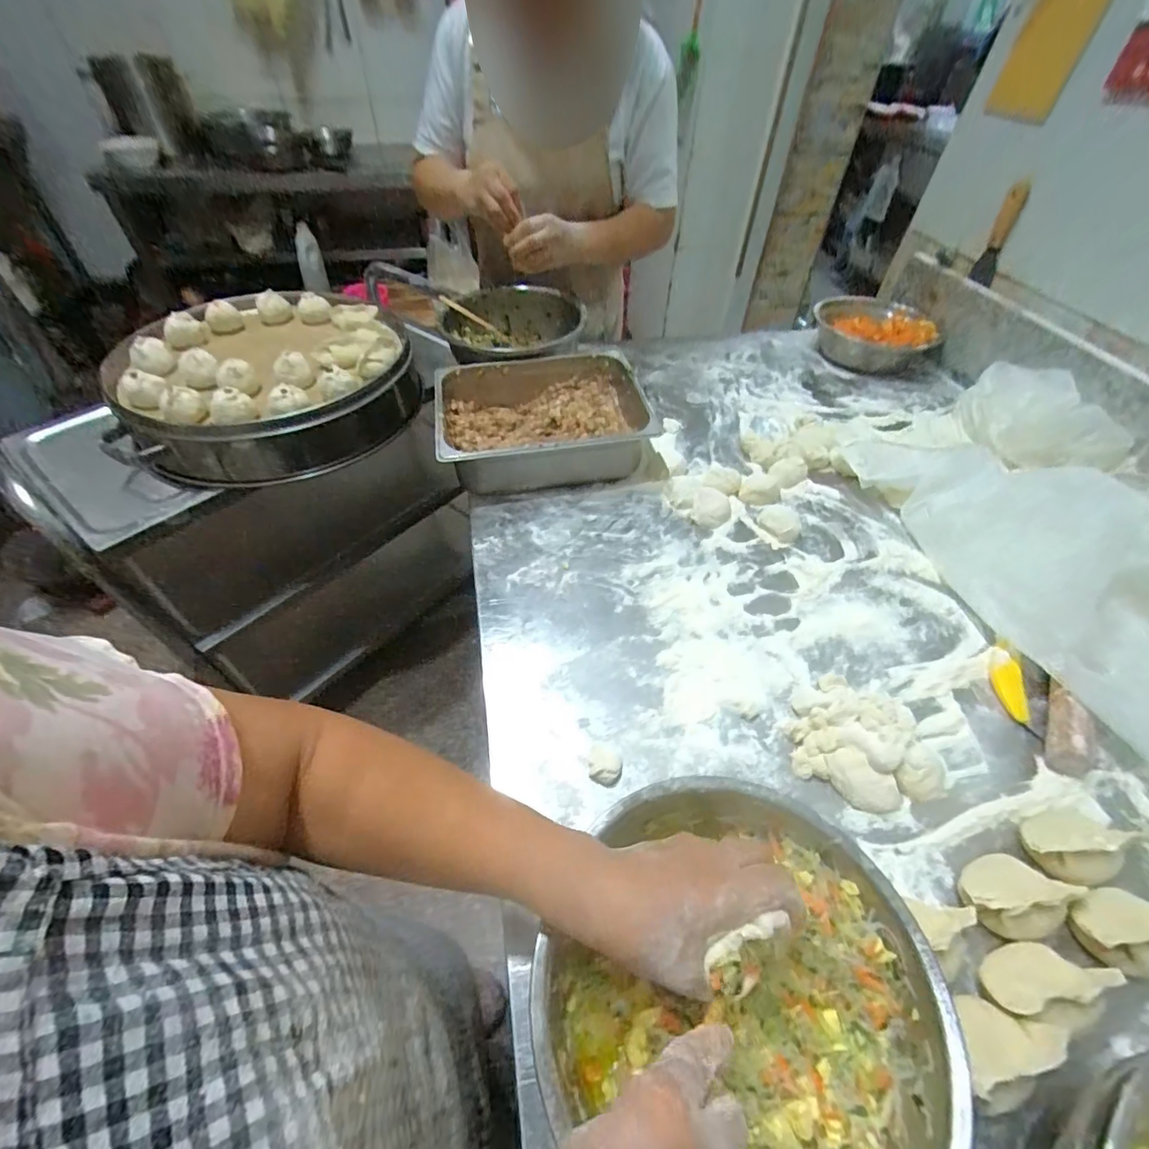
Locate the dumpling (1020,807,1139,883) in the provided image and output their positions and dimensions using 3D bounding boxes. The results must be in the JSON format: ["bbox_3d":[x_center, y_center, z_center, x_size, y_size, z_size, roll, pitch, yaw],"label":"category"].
[{"bbox_3d":[0.440,0.239,0.448,0.086,0.043,0.057,-11,51,-9],"label":"dumpling"}]

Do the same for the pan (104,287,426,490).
[{"bbox_3d":[-0.518,-0.351,0.918,0.435,0.146,0.403,1,49,-1],"label":"pan"}]

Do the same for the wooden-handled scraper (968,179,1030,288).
[{"bbox_3d":[0.796,-0.625,0.954,0.047,0.177,0.023,28,55,21],"label":"wooden-handled scraper"}]

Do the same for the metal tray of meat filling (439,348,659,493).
[{"bbox_3d":[-0.045,-0.242,0.816,0.325,0.097,0.256,-7,50,-6],"label":"metal tray of meat filling"}]

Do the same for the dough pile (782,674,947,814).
[{"bbox_3d":[0.289,0.161,0.515,0.141,0.036,0.139,-7,50,-6],"label":"dough pile"}]

